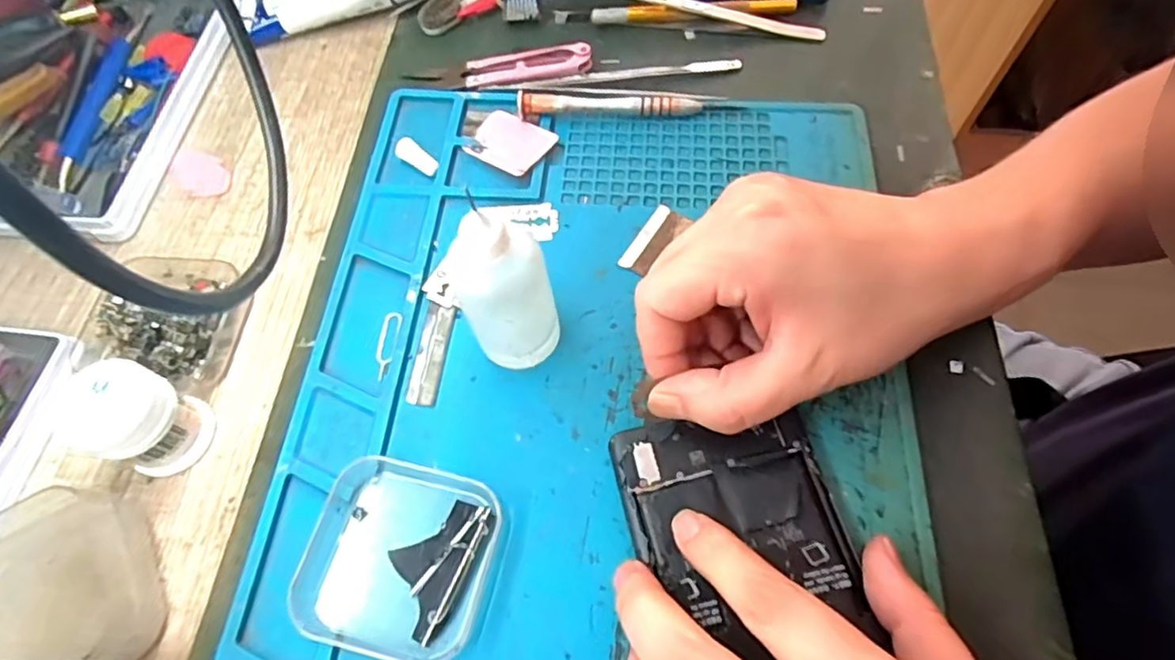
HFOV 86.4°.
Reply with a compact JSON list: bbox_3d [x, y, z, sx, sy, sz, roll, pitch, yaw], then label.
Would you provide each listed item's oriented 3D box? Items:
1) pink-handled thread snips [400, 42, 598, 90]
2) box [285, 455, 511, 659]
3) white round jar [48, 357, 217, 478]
[{"bbox_3d":[-0.049,-0.144,0.342,0.102,0.008,0.022,-6,63,0],"label":"pink-handled thread snips"},{"bbox_3d":[-0.066,0.081,0.225,0.066,0.016,0.064,12,65,9],"label":"box"},{"bbox_3d":[-0.174,0.035,0.243,0.030,0.044,0.034,25,67,14],"label":"white round jar"}]

